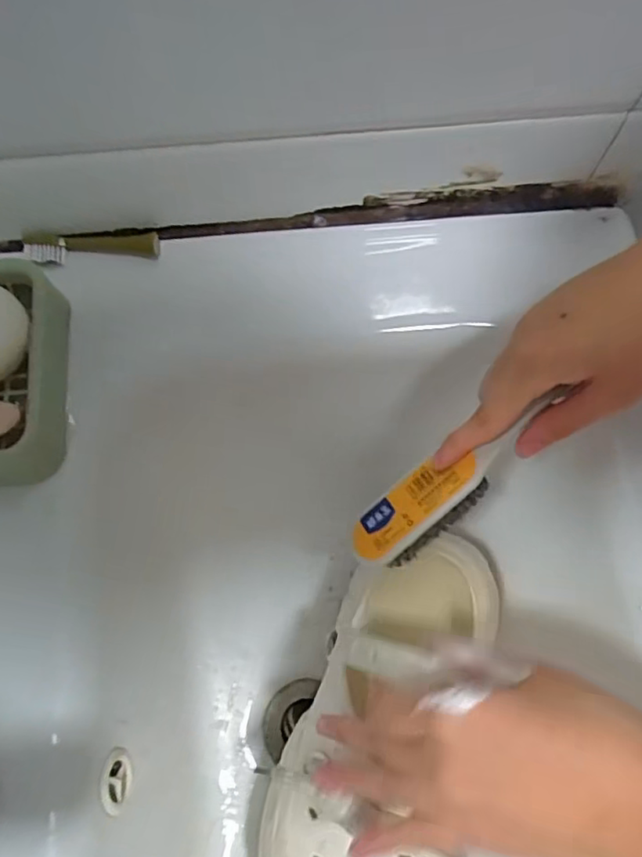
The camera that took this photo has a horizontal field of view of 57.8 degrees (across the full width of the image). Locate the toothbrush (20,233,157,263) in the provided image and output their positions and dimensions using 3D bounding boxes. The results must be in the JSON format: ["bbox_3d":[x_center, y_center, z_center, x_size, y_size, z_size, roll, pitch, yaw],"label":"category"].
[{"bbox_3d":[-0.141,-0.112,0.360,0.081,0.010,0.015,-5,70,-4],"label":"toothbrush"}]

